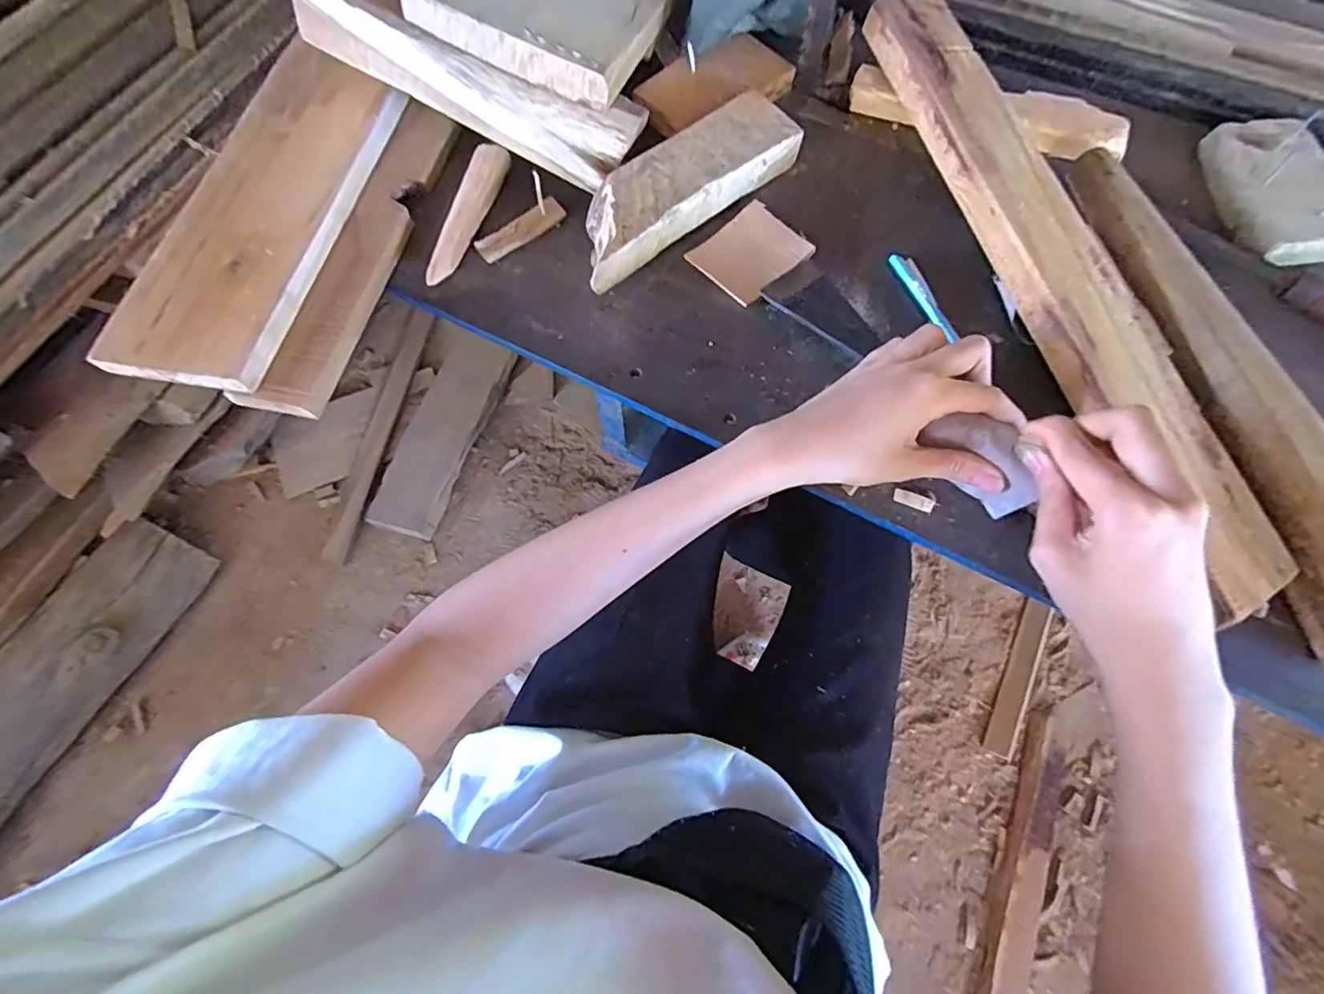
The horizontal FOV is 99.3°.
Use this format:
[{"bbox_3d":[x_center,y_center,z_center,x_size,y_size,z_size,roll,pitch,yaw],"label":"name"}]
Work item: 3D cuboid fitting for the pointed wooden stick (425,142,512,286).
[{"bbox_3d":[-0.141,-0.205,0.404,0.022,0.020,0.128,14,70,5],"label":"pointed wooden stick"}]

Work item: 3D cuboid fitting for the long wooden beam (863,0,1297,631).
[{"bbox_3d":[0.254,-0.156,0.363,0.072,0.040,0.468,-18,71,-6],"label":"long wooden beam"}]

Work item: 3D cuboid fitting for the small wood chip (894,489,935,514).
[{"bbox_3d":[0.154,0.002,0.342,0.024,0.004,0.009,20,71,7],"label":"small wood chip"}]

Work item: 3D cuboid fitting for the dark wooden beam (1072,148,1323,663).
[{"bbox_3d":[0.352,-0.082,0.344,0.052,0.035,0.361,-8,70,-3],"label":"dark wooden beam"}]

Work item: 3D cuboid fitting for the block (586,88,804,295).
[{"bbox_3d":[0.013,-0.222,0.402,0.194,0.031,0.058,-39,74,-13],"label":"block"}]

